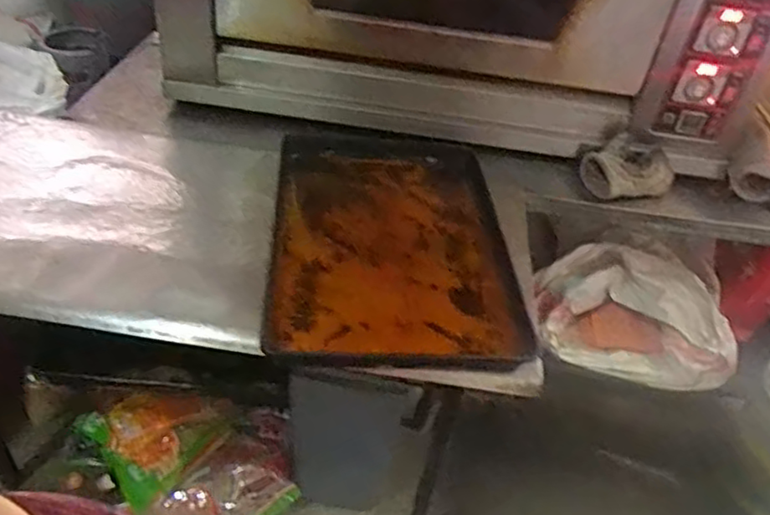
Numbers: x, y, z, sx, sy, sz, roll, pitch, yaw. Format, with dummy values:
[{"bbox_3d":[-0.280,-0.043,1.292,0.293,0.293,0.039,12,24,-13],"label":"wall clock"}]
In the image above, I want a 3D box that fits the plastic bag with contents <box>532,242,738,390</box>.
[{"bbox_3d":[0.667,0.151,1.790,0.504,0.298,0.267,12,39,5],"label":"plastic bag with contents"}]

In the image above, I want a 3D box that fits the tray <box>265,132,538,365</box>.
[{"bbox_3d":[0.016,-0.050,1.194,0.423,0.064,0.645,3,39,-5],"label":"tray"}]

